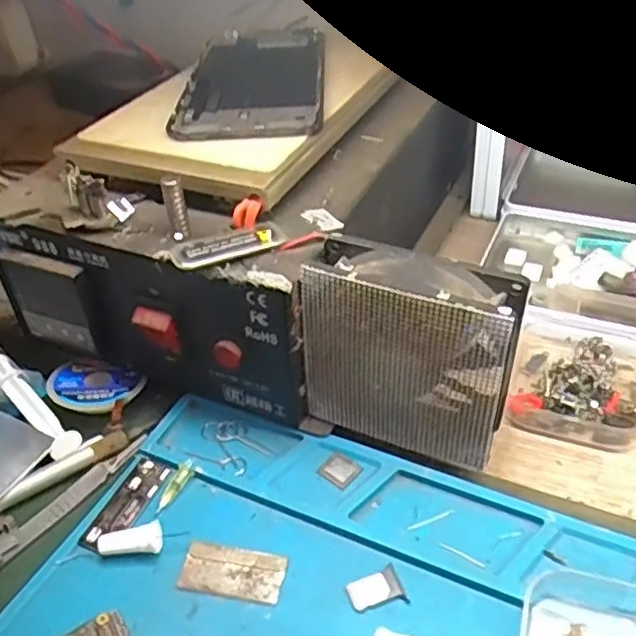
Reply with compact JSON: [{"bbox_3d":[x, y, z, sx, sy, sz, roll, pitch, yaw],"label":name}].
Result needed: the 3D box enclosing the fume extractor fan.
[{"bbox_3d":[0.035,0.017,0.266,0.081,0.087,0.031,9,42,17],"label":"fume extractor fan"}]

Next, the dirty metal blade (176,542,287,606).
[{"bbox_3d":[-0.032,0.095,0.247,0.037,0.004,0.018,4,41,12],"label":"dirty metal blade"}]

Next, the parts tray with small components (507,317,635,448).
[{"bbox_3d":[0.123,0.027,0.306,0.059,0.019,0.062,11,42,19],"label":"parts tray with small components"}]

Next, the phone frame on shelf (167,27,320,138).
[{"bbox_3d":[-0.031,-0.121,0.342,0.068,0.011,0.133,-3,40,4],"label":"phone frame on shelf"}]

